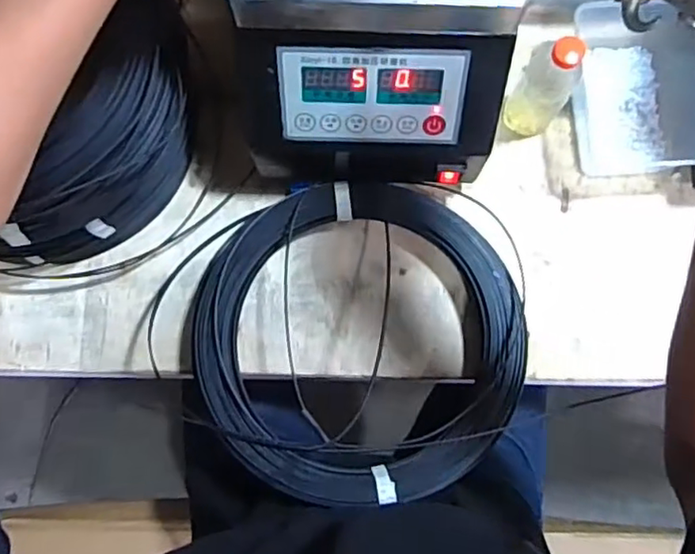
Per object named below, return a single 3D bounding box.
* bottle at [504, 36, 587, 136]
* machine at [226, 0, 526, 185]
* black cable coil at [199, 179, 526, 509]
[{"bbox_3d":[0.190,-0.183,0.595,0.049,0.134,0.042,26,83,5],"label":"bottle"},{"bbox_3d":[0.020,-0.242,0.515,0.221,0.251,0.261,-3,81,1],"label":"machine"},{"bbox_3d":[0.013,0.057,0.598,0.305,0.059,0.303,0,81,1],"label":"black cable coil"}]

